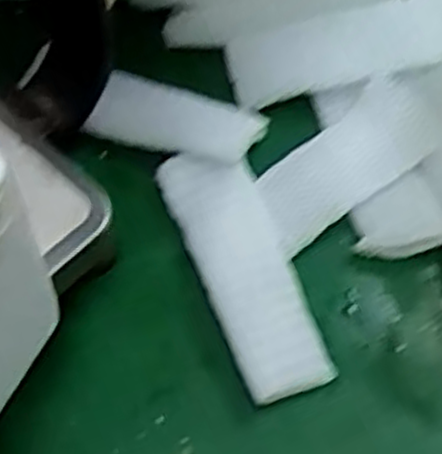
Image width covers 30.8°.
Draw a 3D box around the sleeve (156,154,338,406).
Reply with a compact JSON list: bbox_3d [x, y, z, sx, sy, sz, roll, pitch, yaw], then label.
[{"bbox_3d":[0.018,0.033,0.613,0.071,0.037,0.204,-19,61,-12],"label":"sleeve"}]

